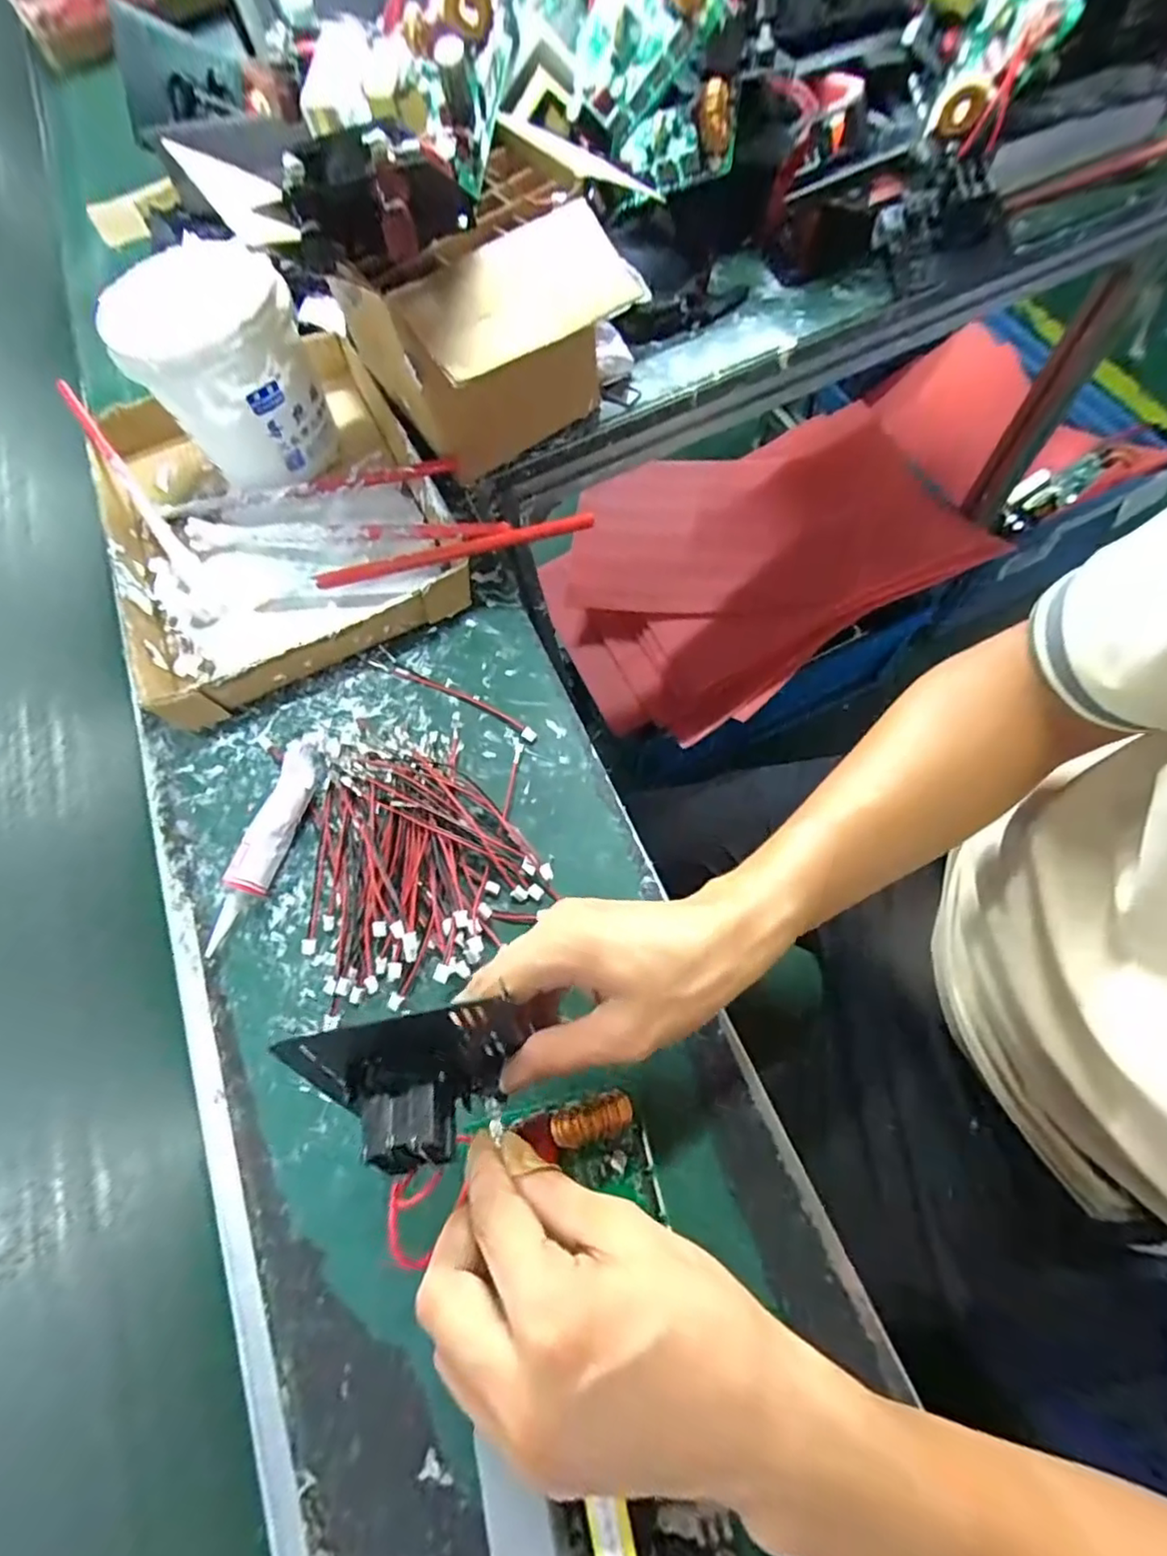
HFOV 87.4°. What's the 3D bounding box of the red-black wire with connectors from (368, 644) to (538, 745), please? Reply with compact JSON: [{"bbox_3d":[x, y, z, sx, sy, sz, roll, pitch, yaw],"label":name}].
[{"bbox_3d":[-0.089,-0.057,0.416,0.136,0.007,0.013,27,75,16],"label":"red-black wire with connectors"}]

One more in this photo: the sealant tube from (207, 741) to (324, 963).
[{"bbox_3d":[-0.192,0.037,0.382,0.028,0.023,0.139,8,70,10],"label":"sealant tube"}]

